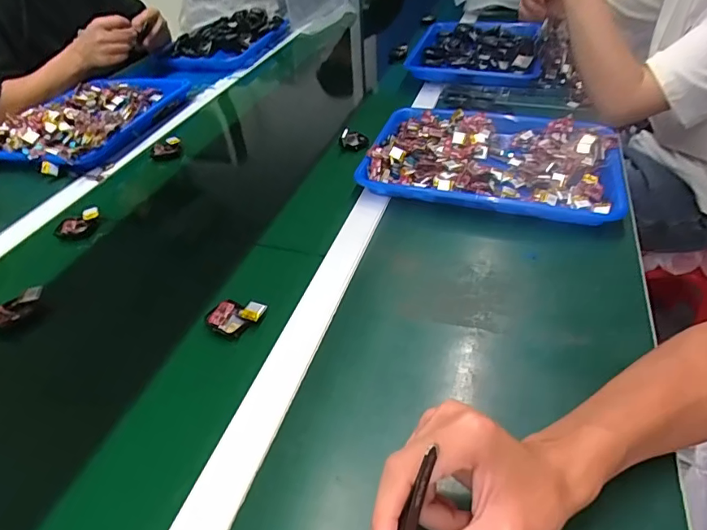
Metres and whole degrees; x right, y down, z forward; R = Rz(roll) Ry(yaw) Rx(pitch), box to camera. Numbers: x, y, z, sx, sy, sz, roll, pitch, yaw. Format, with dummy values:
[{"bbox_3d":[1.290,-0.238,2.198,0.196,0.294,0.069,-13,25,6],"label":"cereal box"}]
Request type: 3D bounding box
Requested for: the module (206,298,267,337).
[{"bbox_3d":[-0.121,0.054,0.481,0.056,0.015,0.038,4,42,12],"label":"module"}]

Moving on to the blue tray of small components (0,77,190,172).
[{"bbox_3d":[-0.465,-0.272,0.854,0.244,0.060,0.339,12,44,20],"label":"blue tray of small components"}]

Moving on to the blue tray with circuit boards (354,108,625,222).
[{"bbox_3d":[0.195,-0.161,0.666,0.329,0.041,0.254,8,43,16],"label":"blue tray with circuit boards"}]

